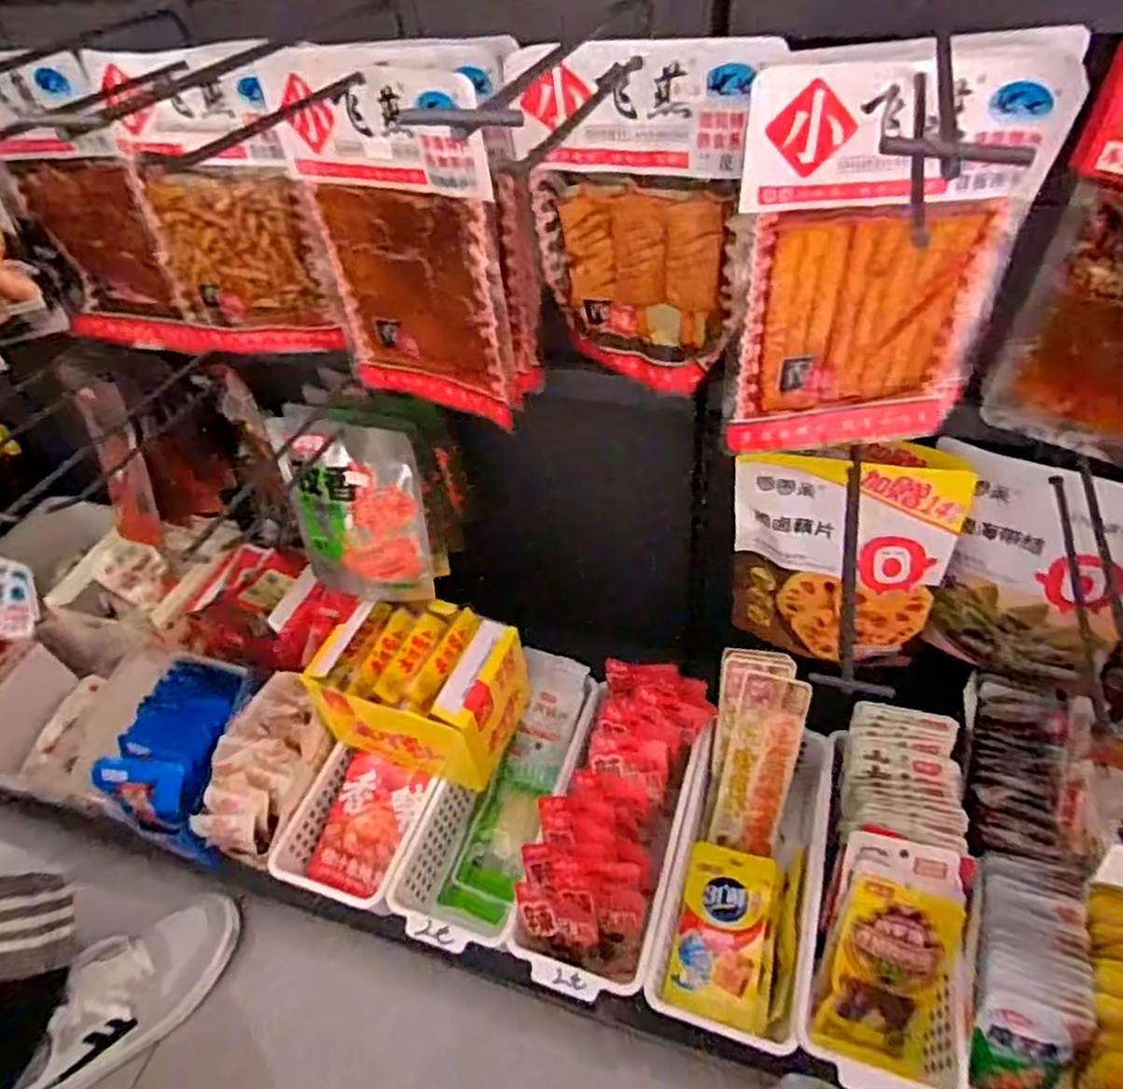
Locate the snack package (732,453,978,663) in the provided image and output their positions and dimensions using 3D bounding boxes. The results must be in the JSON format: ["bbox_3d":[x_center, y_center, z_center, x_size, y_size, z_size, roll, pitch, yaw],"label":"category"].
[{"bbox_3d":[0.236,0.014,0.646,0.173,0.218,0.054,7,49,13],"label":"snack package"}]

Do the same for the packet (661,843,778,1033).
[{"bbox_3d":[0.152,0.354,0.679,0.088,0.024,0.144,10,50,16],"label":"packet"}]

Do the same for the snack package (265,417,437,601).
[{"bbox_3d":[-0.199,-0.027,0.719,0.140,0.187,0.021,4,27,13],"label":"snack package"}]

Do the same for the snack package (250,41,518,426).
[{"bbox_3d":[-0.112,-0.210,0.541,0.159,0.242,0.027,20,53,23],"label":"snack package"}]

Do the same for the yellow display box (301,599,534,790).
[{"bbox_3d":[-0.140,0.146,0.760,0.175,0.123,0.130,14,51,19],"label":"yellow display box"}]

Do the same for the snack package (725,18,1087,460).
[{"bbox_3d":[0.195,-0.166,0.459,0.167,0.241,0.029,-4,48,4],"label":"snack package"}]

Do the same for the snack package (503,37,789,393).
[{"bbox_3d":[0.049,-0.216,0.513,0.149,0.223,0.028,16,52,20],"label":"snack package"}]

